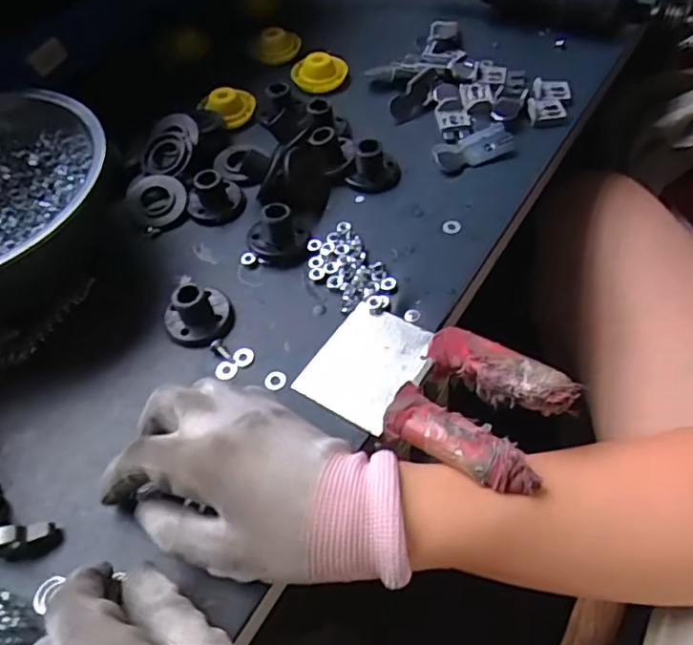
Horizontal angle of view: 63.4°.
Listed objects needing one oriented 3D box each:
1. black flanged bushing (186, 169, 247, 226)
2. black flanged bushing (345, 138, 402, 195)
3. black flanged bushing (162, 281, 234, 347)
[{"bbox_3d":[-0.097,-0.095,0.410,0.042,0.022,0.037,-21,56,-11],"label":"black flanged bushing"},{"bbox_3d":[0.021,-0.120,0.419,0.039,0.026,0.034,4,55,6],"label":"black flanged bushing"},{"bbox_3d":[-0.093,-0.007,0.351,0.043,0.027,0.037,-31,59,-17],"label":"black flanged bushing"}]

